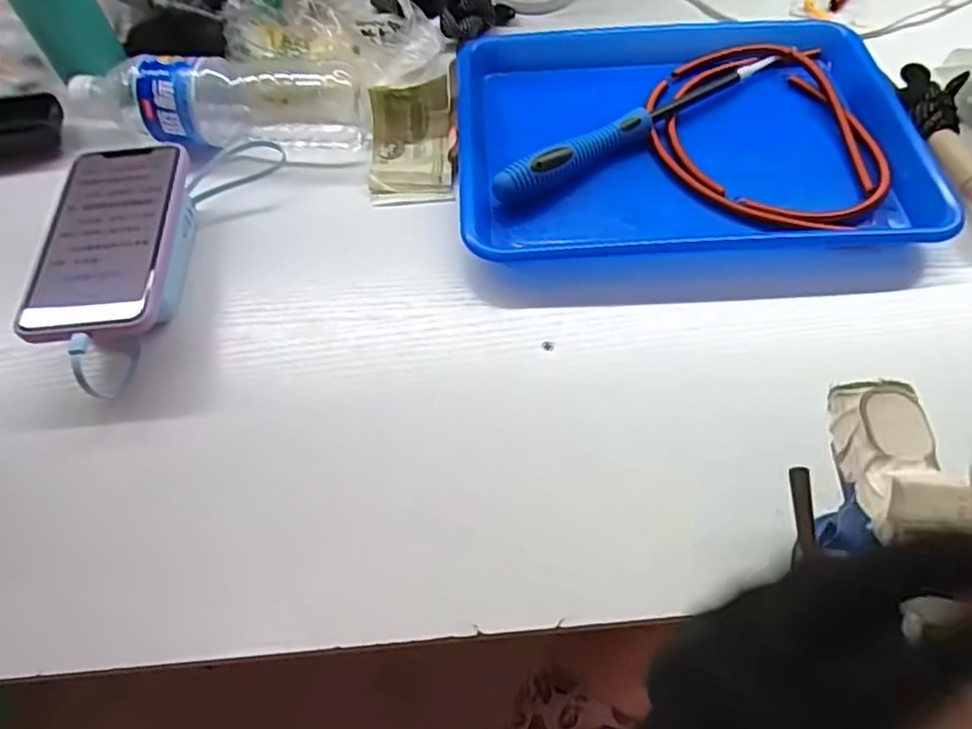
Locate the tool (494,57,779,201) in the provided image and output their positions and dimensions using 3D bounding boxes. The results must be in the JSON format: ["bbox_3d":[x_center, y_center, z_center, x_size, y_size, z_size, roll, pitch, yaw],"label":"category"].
[{"bbox_3d":[0.121,-0.191,0.493,0.272,0.030,0.023,-33,64,-18],"label":"tool"}]

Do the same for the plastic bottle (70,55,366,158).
[{"bbox_3d":[-0.214,-0.215,0.512,0.234,0.054,0.070,4,59,3],"label":"plastic bottle"}]

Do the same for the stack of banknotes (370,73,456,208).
[{"bbox_3d":[-0.060,-0.176,0.506,0.065,0.034,0.102,-1,59,0],"label":"stack of banknotes"}]

